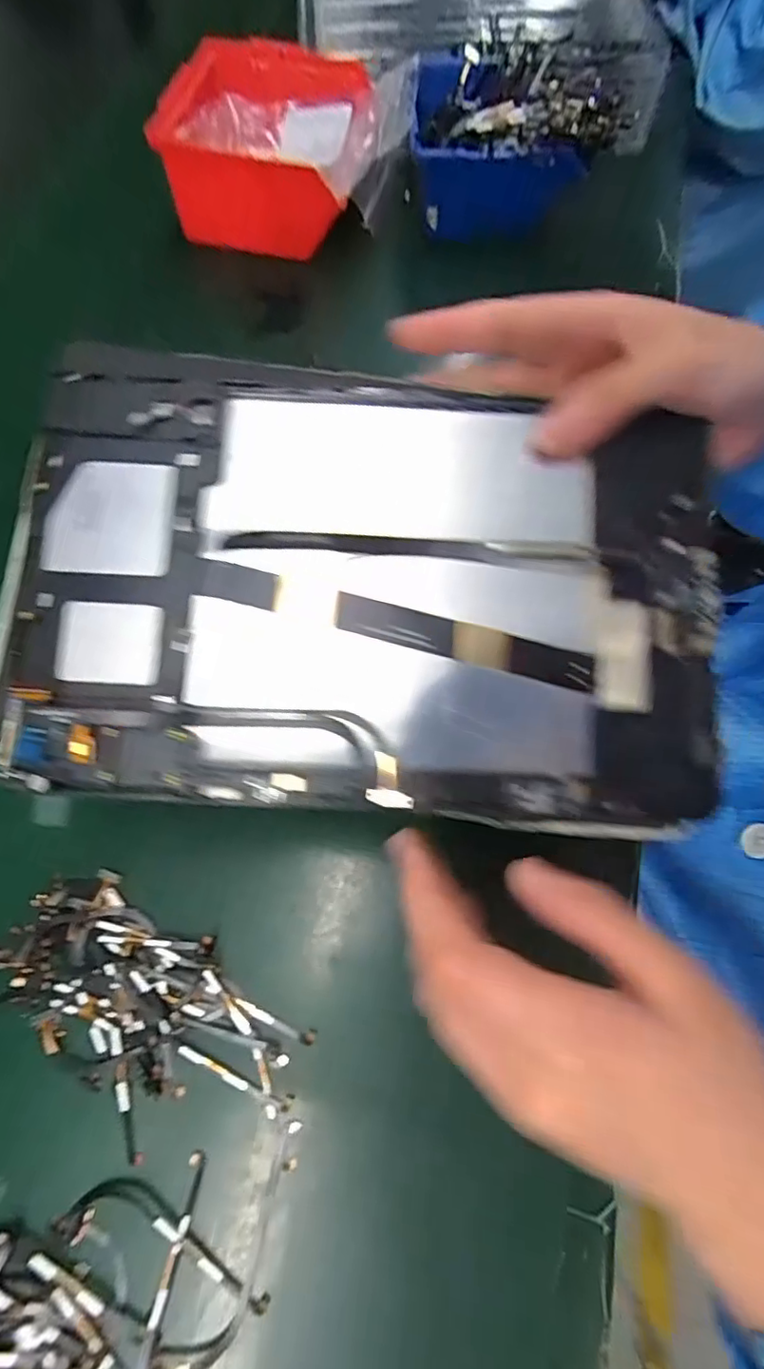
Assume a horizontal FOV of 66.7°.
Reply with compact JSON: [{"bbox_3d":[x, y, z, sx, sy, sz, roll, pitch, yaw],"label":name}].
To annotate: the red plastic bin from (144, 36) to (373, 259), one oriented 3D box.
[{"bbox_3d":[-0.078,-0.384,0.421,0.135,0.065,0.125,9,70,5],"label":"red plastic bin"}]

